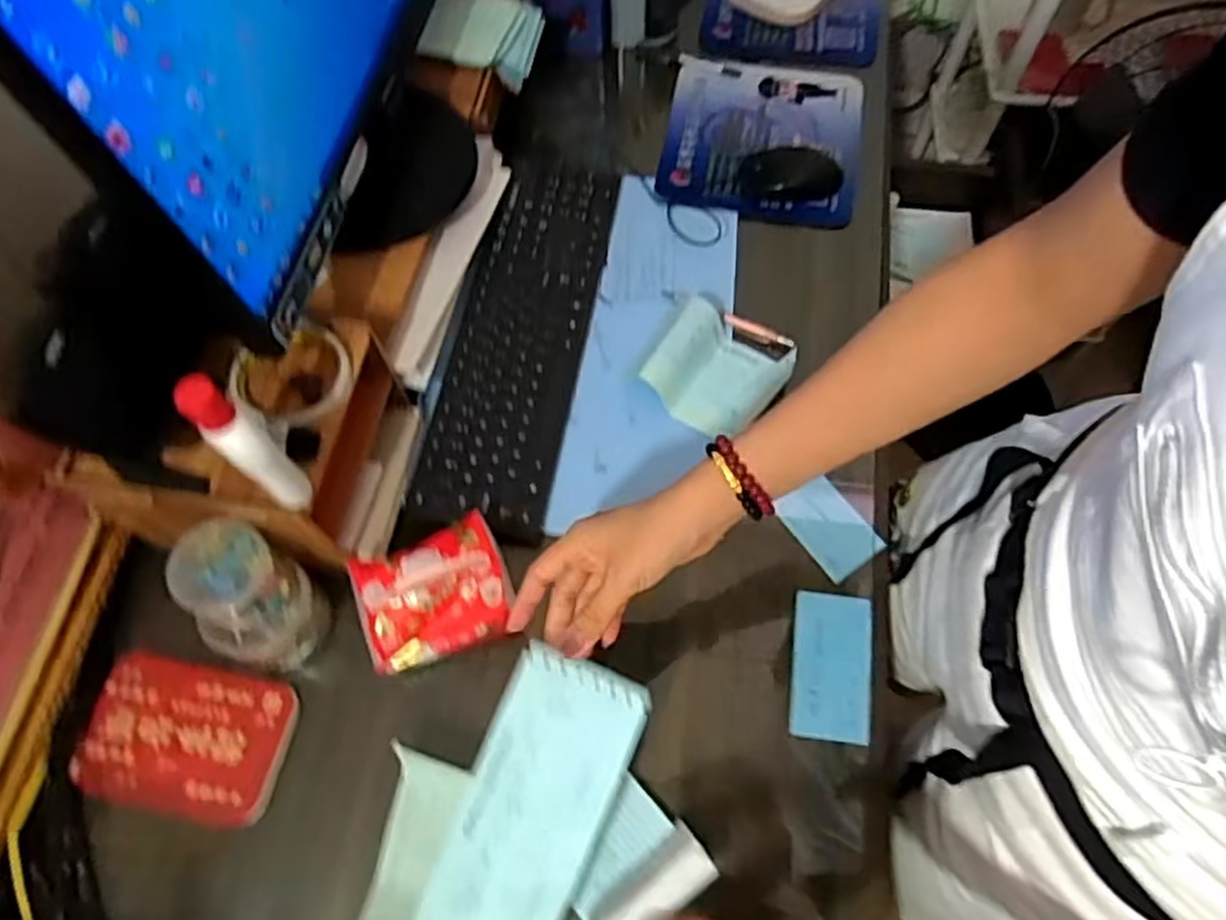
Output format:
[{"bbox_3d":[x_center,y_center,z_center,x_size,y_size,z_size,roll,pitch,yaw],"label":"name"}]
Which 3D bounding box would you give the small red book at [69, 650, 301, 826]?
[{"bbox_3d":[-0.344,0.223,0.626,0.165,0.008,0.113,10,65,7],"label":"small red book"}]

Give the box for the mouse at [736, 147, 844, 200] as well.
[{"bbox_3d":[0.196,-0.315,0.858,0.109,0.031,0.058,-6,64,-1],"label":"mouse"}]

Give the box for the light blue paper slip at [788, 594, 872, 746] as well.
[{"bbox_3d":[0.181,0.170,0.640,0.064,0.007,0.118,6,63,7],"label":"light blue paper slip"}]

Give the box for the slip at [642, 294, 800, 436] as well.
[{"bbox_3d":[0.100,-0.086,0.737,0.123,0.043,0.113,27,68,14],"label":"slip"}]

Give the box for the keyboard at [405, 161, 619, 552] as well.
[{"bbox_3d":[-0.092,-0.134,0.772,0.127,0.021,0.420,9,65,6],"label":"keyboard"}]

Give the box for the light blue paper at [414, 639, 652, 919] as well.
[{"bbox_3d":[-0.053,0.232,0.506,0.092,0.017,0.200,21,78,9],"label":"light blue paper"}]

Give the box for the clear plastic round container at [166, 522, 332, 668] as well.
[{"bbox_3d":[-0.287,0.112,0.615,0.089,0.114,0.085,-1,64,1],"label":"clear plastic round container"}]

